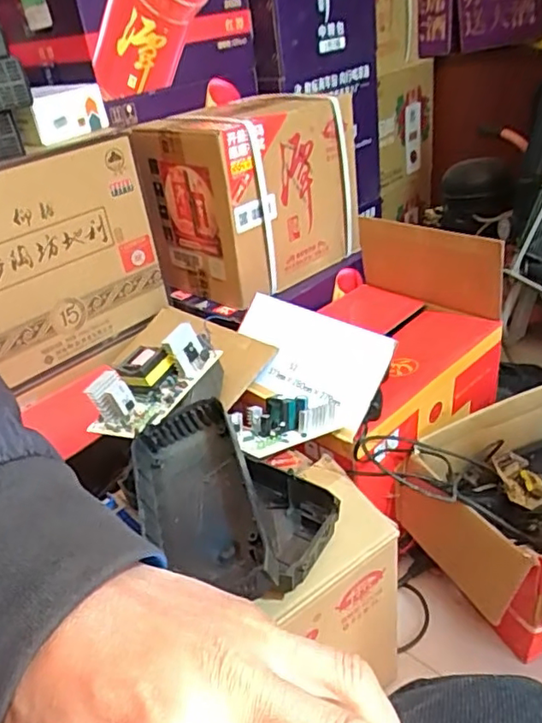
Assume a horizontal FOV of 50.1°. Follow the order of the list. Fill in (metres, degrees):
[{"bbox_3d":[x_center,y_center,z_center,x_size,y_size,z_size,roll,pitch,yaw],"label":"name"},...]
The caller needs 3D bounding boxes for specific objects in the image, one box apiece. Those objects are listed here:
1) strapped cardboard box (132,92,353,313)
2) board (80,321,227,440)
[{"bbox_3d":[-0.023,-0.302,1.041,0.225,0.283,0.325,22,42,39],"label":"strapped cardboard box"},{"bbox_3d":[-0.143,0.025,0.709,0.182,0.068,0.104,-38,40,-15],"label":"board"}]

